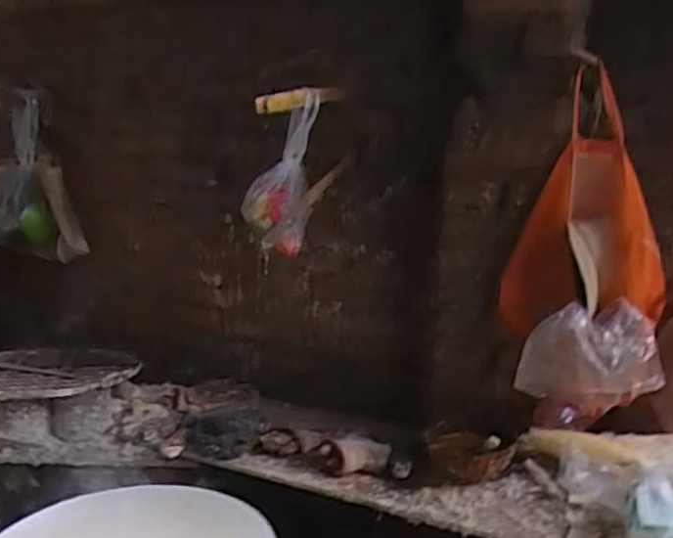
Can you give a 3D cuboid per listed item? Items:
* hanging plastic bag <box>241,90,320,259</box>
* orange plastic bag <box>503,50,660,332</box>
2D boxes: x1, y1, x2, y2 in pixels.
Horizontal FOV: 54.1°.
[{"bbox_3d":[-0.111,-0.180,1.291,0.134,0.305,0.141,1,9,-6],"label":"hanging plastic bag"},{"bbox_3d":[0.444,-0.111,1.157,0.264,0.435,0.088,4,10,14],"label":"orange plastic bag"}]

